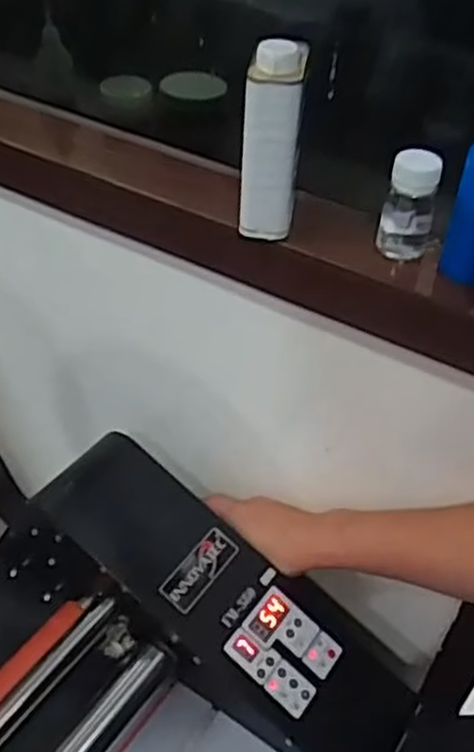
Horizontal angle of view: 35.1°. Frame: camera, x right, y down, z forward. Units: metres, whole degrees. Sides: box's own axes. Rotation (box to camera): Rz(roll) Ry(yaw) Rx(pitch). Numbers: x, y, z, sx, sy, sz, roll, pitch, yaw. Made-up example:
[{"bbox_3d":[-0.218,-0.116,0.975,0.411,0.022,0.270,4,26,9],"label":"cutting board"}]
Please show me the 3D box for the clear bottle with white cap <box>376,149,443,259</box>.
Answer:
[{"bbox_3d":[0.121,-0.121,0.525,0.035,0.080,0.041,15,43,11],"label":"clear bottle with white cap"}]

